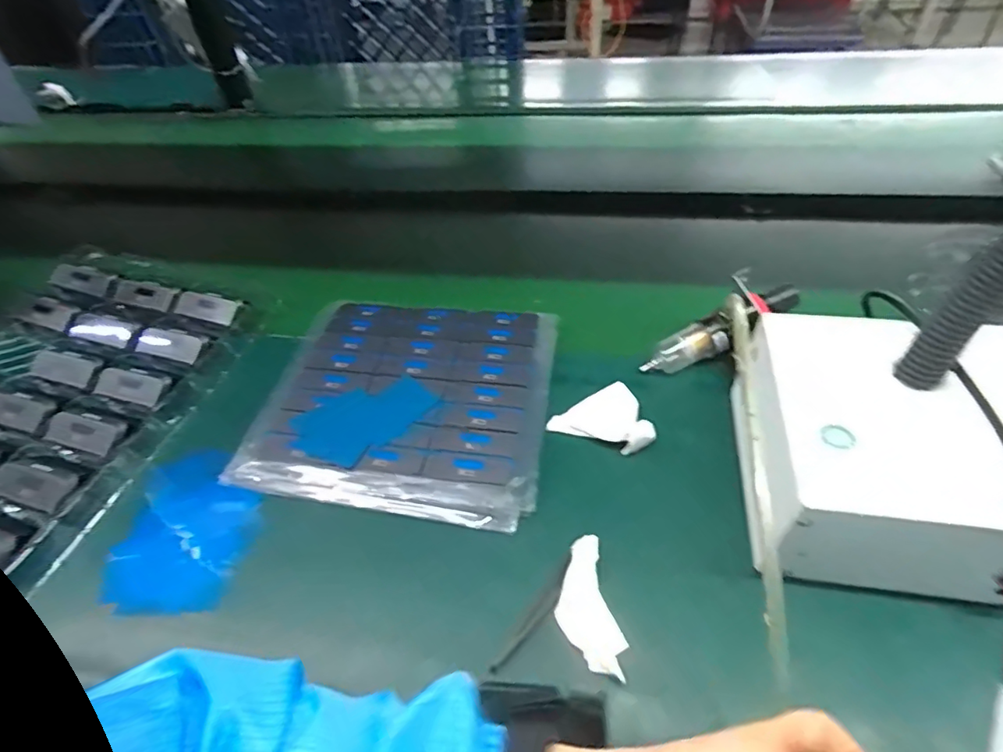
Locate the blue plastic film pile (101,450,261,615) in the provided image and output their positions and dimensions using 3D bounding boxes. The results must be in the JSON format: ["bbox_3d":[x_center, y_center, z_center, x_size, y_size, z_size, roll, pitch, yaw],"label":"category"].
[{"bbox_3d":[-0.256,0.125,0.446,0.111,0.012,0.135,1,46,6],"label":"blue plastic film pile"}]

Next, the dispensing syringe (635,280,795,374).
[{"bbox_3d":[0.202,-0.040,0.502,0.149,0.034,0.031,-29,46,9],"label":"dispensing syringe"}]

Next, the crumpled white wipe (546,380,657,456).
[{"bbox_3d":[0.090,0.041,0.476,0.083,0.016,0.072,-21,48,-15],"label":"crumpled white wipe"}]

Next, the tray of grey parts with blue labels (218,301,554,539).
[{"bbox_3d":[-0.090,0.016,0.516,0.261,0.031,0.241,5,47,10],"label":"tray of grey parts with blue labels"}]

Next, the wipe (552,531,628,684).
[{"bbox_3d":[0.058,0.158,0.375,0.041,0.013,0.091,-9,46,-4],"label":"wipe"}]

